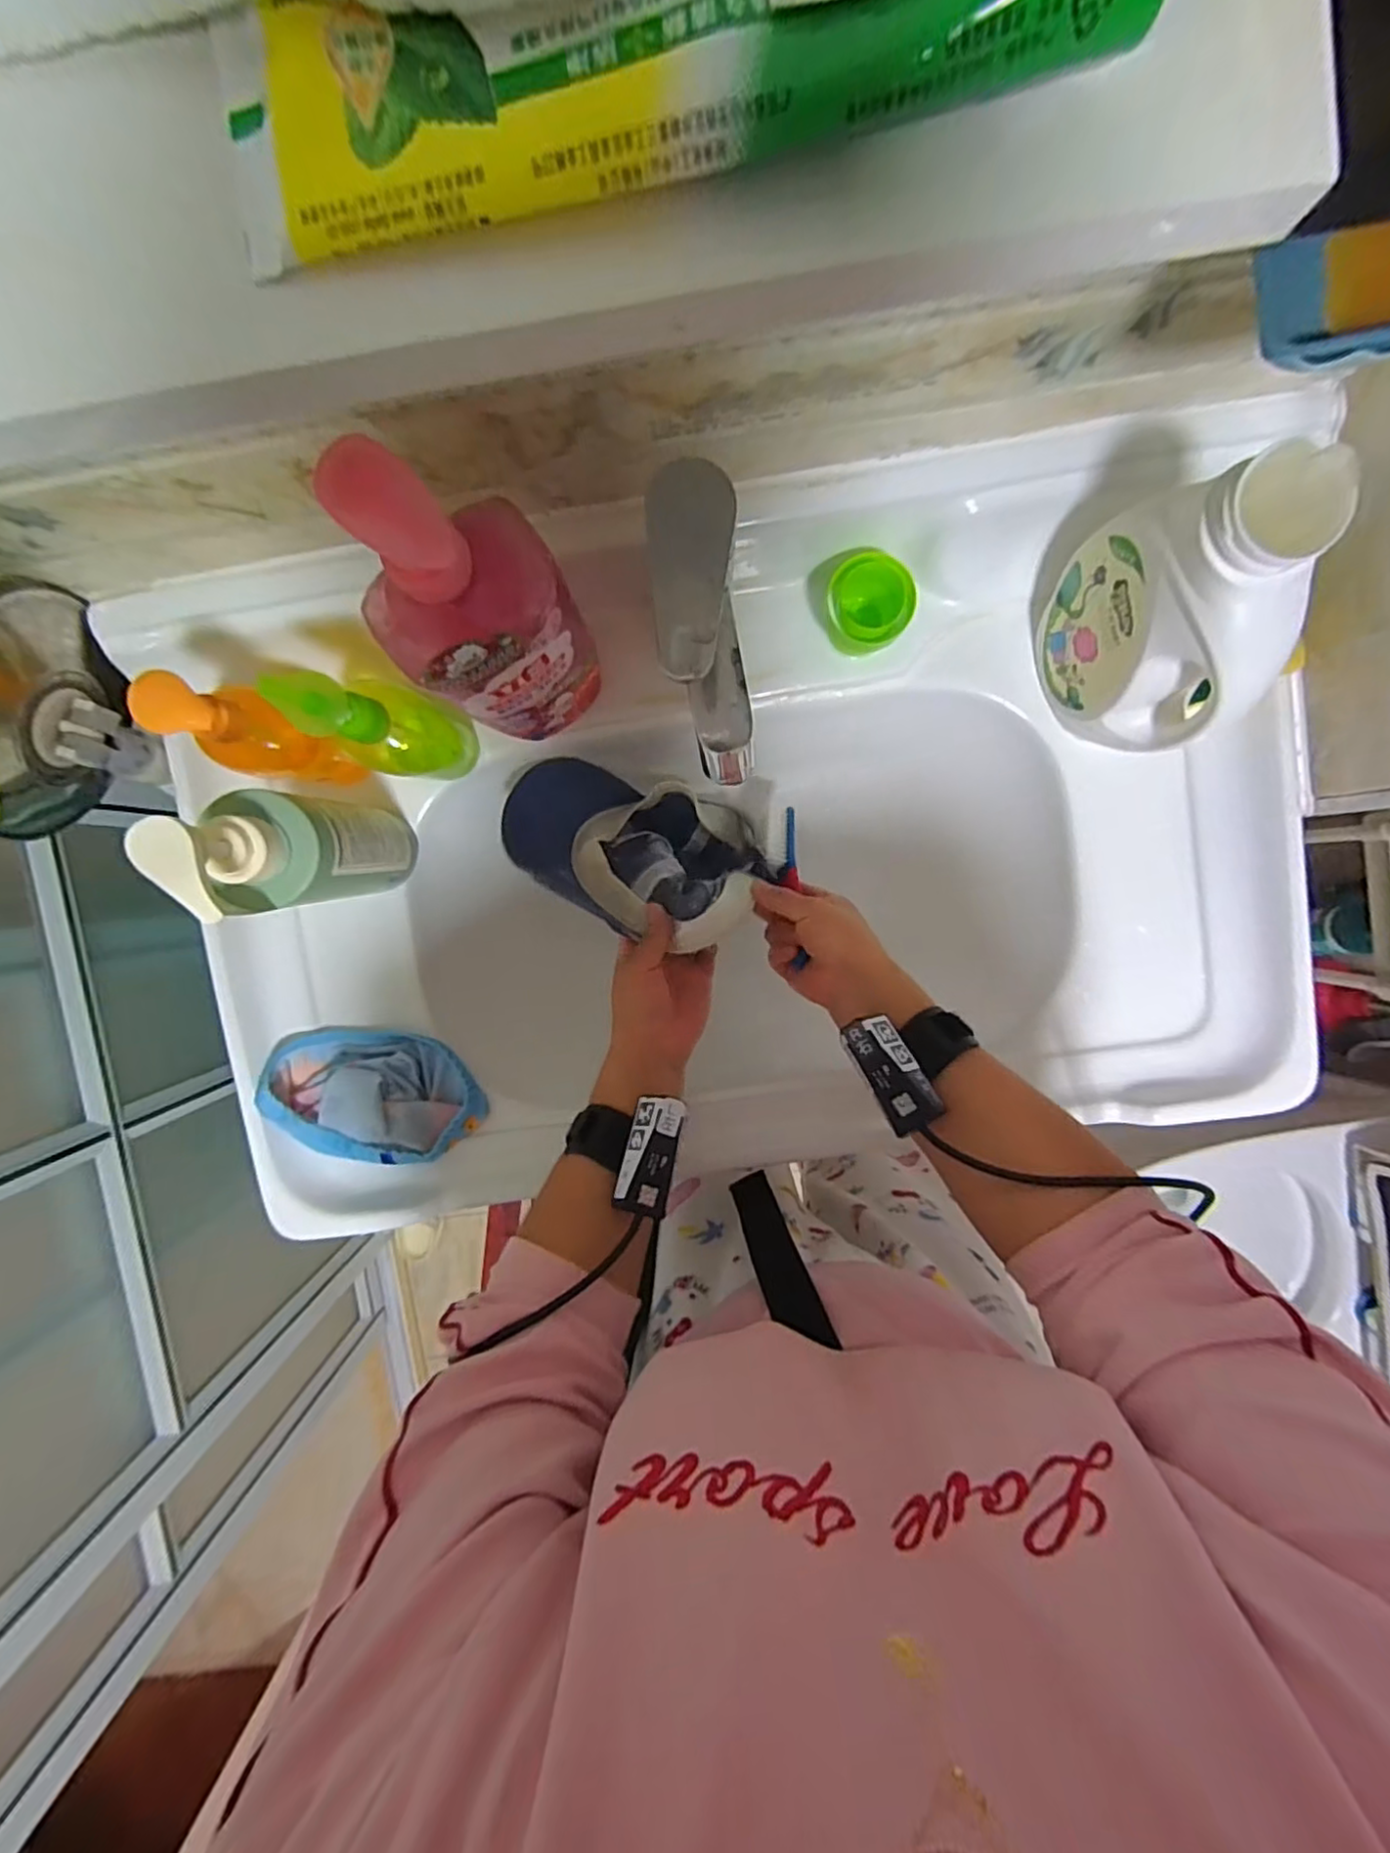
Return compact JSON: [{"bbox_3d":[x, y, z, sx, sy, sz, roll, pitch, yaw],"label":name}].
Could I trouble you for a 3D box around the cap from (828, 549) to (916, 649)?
[{"bbox_3d":[0.124,-0.229,0.470,0.058,0.057,0.059,0,96,1],"label":"cap"}]

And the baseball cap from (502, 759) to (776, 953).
[{"bbox_3d":[-0.050,-0.070,0.552,0.227,0.160,0.117,22,96,-1],"label":"baseball cap"}]

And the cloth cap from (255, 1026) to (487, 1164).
[{"bbox_3d":[-0.253,0.136,0.513,0.160,0.049,0.102,2,96,1],"label":"cloth cap"}]

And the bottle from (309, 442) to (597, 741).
[{"bbox_3d":[-0.118,-0.173,0.363,0.094,0.233,0.077,-43,93,5],"label":"bottle"}]

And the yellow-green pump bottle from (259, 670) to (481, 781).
[{"bbox_3d":[-0.204,-0.133,0.423,0.067,0.166,0.051,12,96,0],"label":"yellow-green pump bottle"}]

